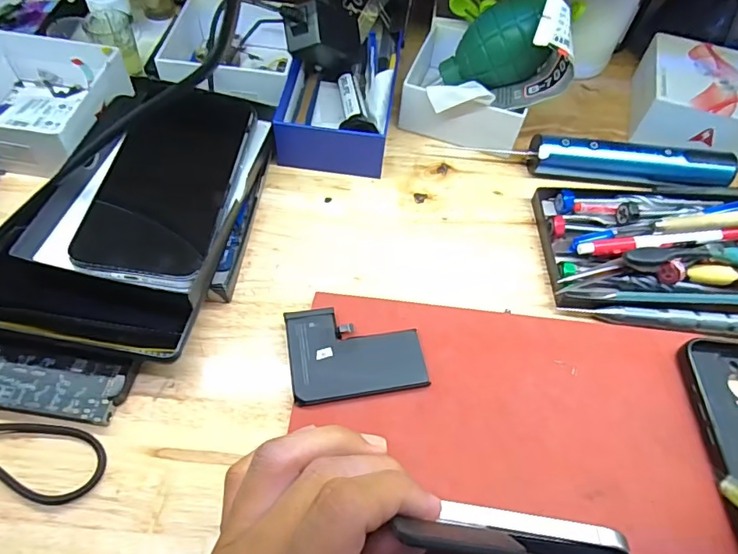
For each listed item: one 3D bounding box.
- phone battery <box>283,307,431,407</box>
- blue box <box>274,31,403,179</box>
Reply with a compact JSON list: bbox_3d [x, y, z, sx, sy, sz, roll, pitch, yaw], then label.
[{"bbox_3d":[-0.008,0.041,0.294,0.076,0.007,0.058,-8,61,-9],"label":"phone battery"},{"bbox_3d":[-0.020,-0.155,0.411,0.087,0.040,0.164,6,56,0],"label":"blue box"}]

